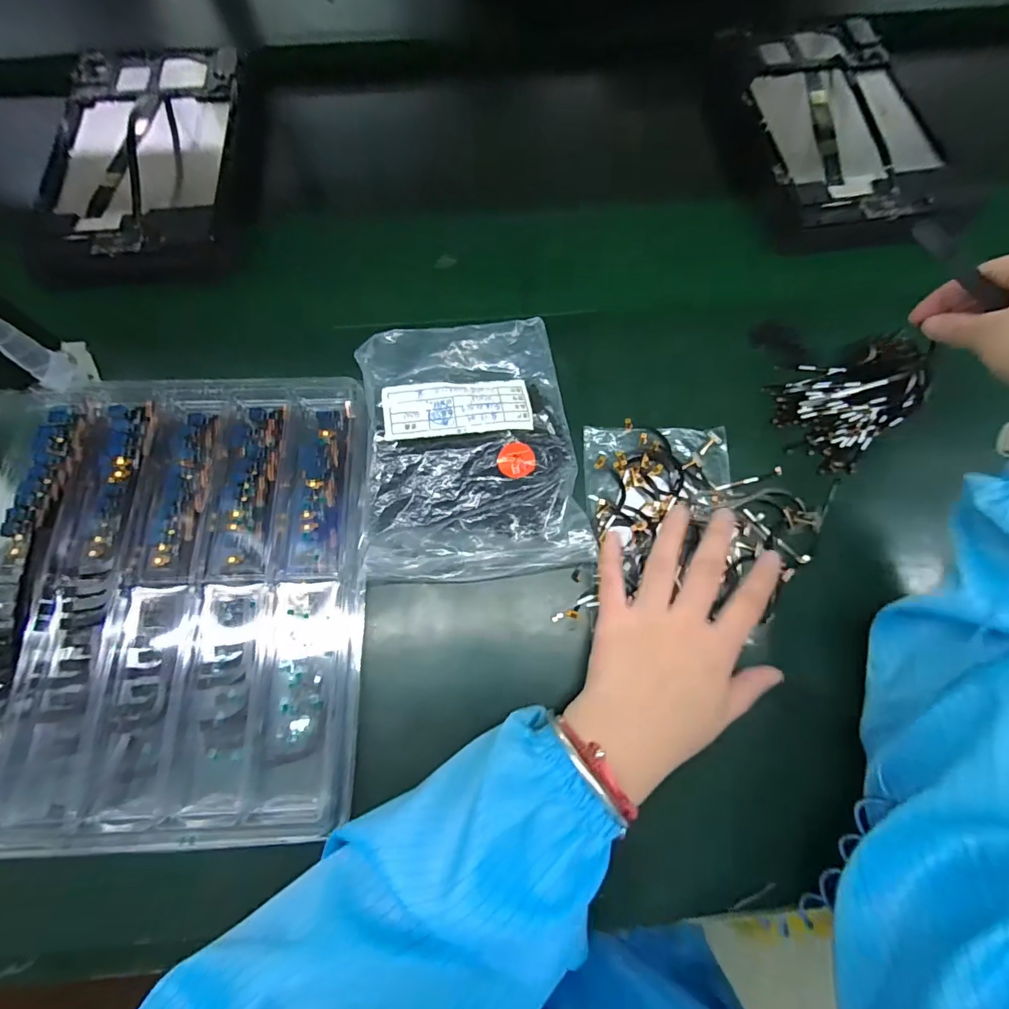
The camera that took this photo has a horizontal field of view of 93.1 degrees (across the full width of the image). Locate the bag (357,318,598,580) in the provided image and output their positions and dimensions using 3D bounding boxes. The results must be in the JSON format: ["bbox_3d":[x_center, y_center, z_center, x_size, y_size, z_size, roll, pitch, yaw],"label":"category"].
[{"bbox_3d":[-0.023,-0.043,0.318,0.136,0.028,0.175,-6,71,-4],"label":"bag"}]

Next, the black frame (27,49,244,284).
[{"bbox_3d":[-0.312,-0.296,0.408,0.151,0.045,0.255,2,71,-1],"label":"black frame"}]

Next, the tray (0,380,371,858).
[{"bbox_3d":[-0.197,0.046,0.284,0.219,0.020,0.265,-2,71,0],"label":"tray"}]

